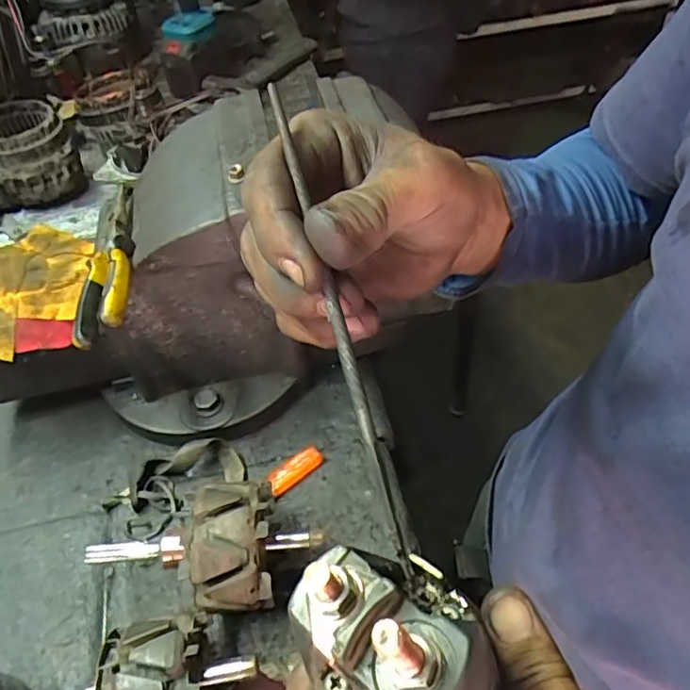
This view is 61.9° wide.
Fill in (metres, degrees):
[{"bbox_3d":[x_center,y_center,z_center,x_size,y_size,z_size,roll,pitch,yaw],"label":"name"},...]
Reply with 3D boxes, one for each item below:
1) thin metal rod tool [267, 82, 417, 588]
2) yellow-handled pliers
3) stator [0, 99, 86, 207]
[{"bbox_3d":[-0.003,-0.011,0.196,0.005,0.004,0.180,-14,78,-8],"label":"thin metal rod tool"},{"bbox_3d":[-0.205,-0.080,0.509,0.046,0.033,0.184,-7,48,-1],"label":"yellow-handled pliers"},{"bbox_3d":[-0.473,-0.281,0.856,0.128,0.110,0.130,-33,53,-22],"label":"stator"}]

